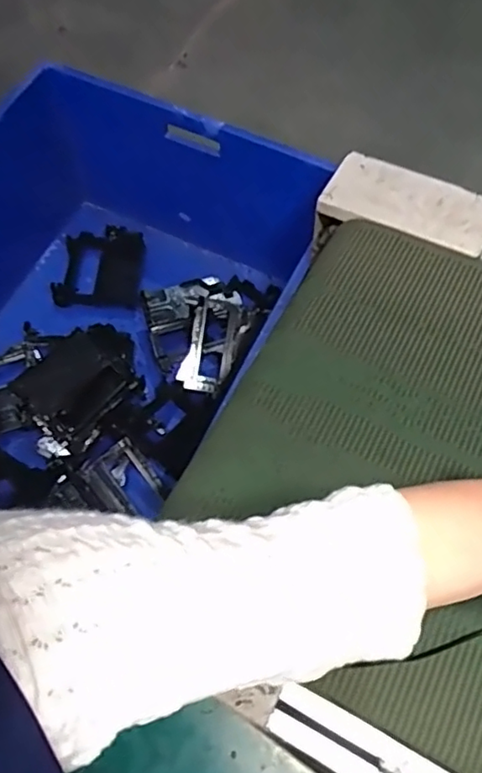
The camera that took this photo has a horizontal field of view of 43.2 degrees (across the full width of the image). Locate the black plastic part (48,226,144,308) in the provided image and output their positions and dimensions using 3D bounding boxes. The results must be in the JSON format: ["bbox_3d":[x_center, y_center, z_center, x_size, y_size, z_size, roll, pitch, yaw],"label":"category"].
[{"bbox_3d":[-0.281,-0.243,1.228,0.163,0.032,0.171,2,64,-1],"label":"black plastic part"}]

